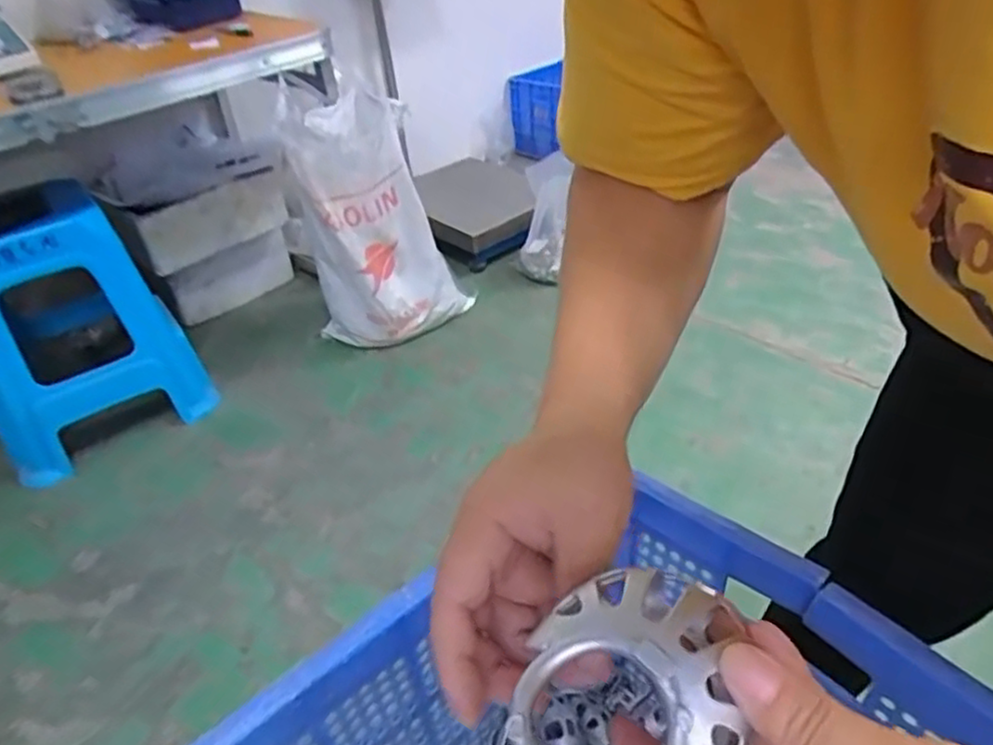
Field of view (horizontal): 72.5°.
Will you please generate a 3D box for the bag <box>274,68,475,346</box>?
[{"bbox_3d":[-0.281,-0.320,1.515,0.344,0.577,0.178,-27,41,-27],"label":"bag"}]

